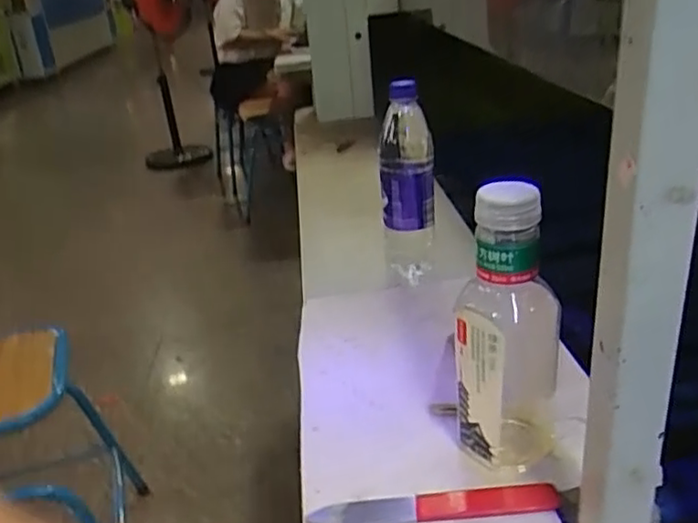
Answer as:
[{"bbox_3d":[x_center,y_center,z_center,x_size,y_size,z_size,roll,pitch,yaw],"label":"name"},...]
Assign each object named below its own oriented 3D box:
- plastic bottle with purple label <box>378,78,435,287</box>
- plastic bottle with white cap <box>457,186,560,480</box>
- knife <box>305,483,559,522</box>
[{"bbox_3d":[0.068,-0.094,0.774,0.062,0.215,0.061,-4,25,2],"label":"plastic bottle with purple label"},{"bbox_3d":[0.113,0.046,0.458,0.066,0.206,0.070,5,27,20],"label":"plastic bottle with white cap"},{"bbox_3d":[0.058,0.166,0.447,0.166,0.005,0.024,-5,25,2],"label":"knife"}]

